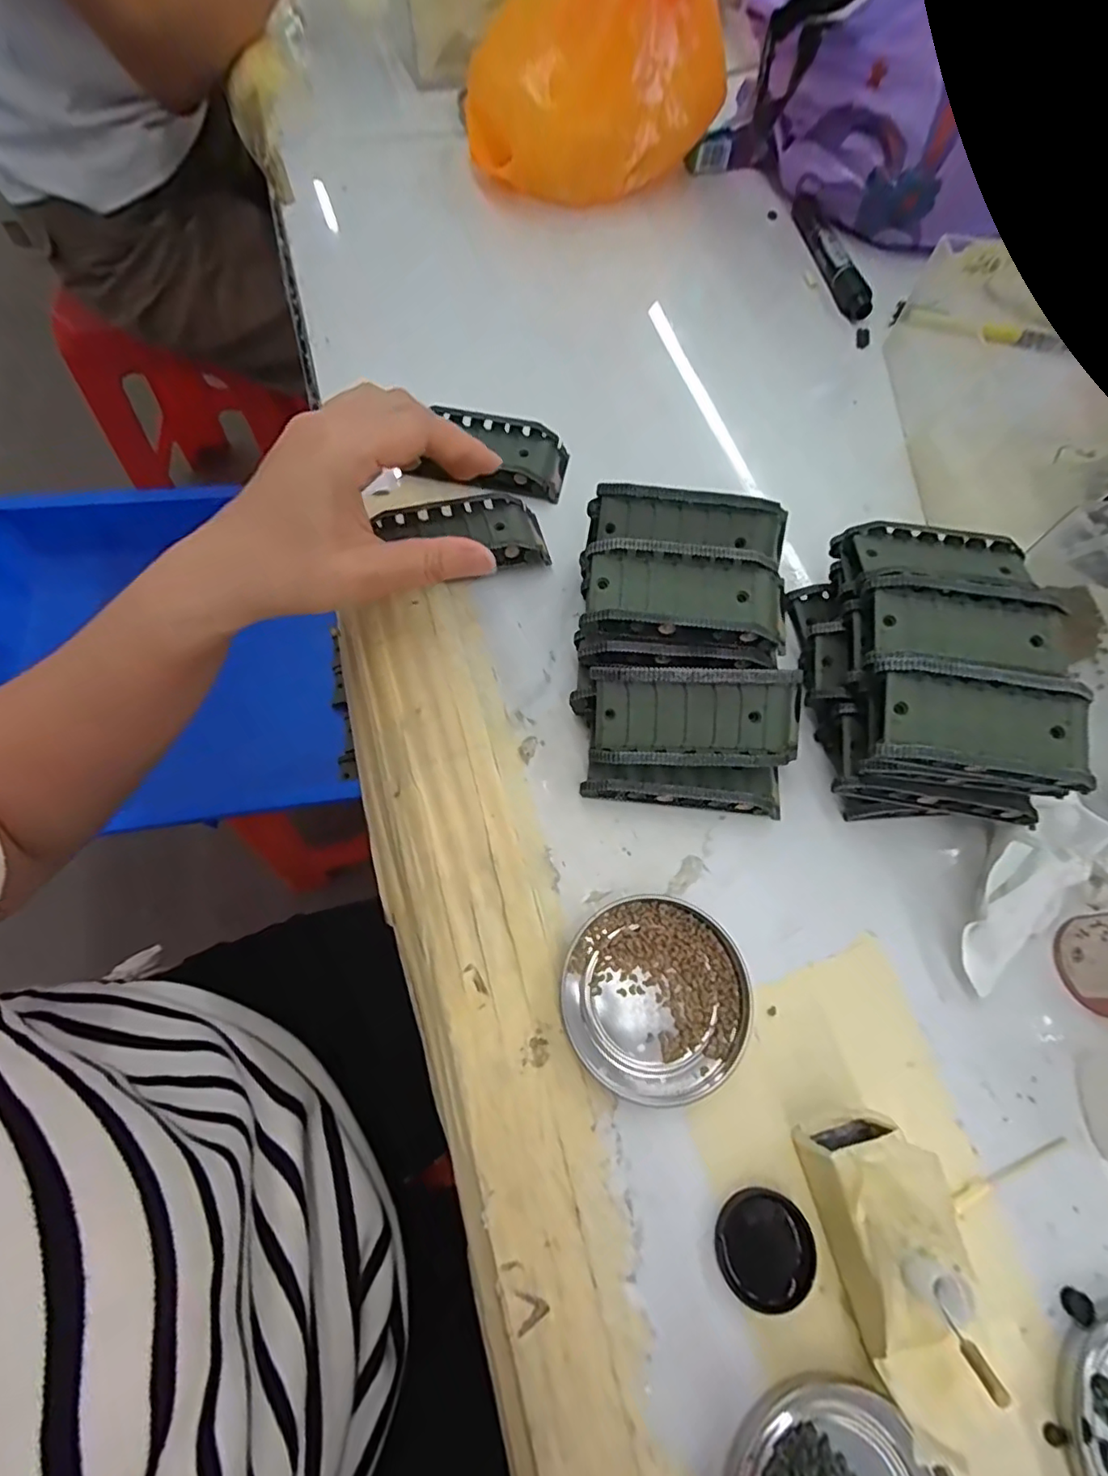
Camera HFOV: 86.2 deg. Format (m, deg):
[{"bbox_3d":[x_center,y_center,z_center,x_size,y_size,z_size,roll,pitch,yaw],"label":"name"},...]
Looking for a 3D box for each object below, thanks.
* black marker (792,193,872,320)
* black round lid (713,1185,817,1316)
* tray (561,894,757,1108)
[{"bbox_3d":[0.219,-0.382,0.469,0.020,0.016,0.142,-5,68,-7],"label":"black marker"},{"bbox_3d":[0.079,0.191,0.222,0.035,0.006,0.034,1,67,-3],"label":"black round lid"},{"bbox_3d":[0.044,0.110,0.254,0.078,0.007,0.078,1,67,-3],"label":"tray"}]

